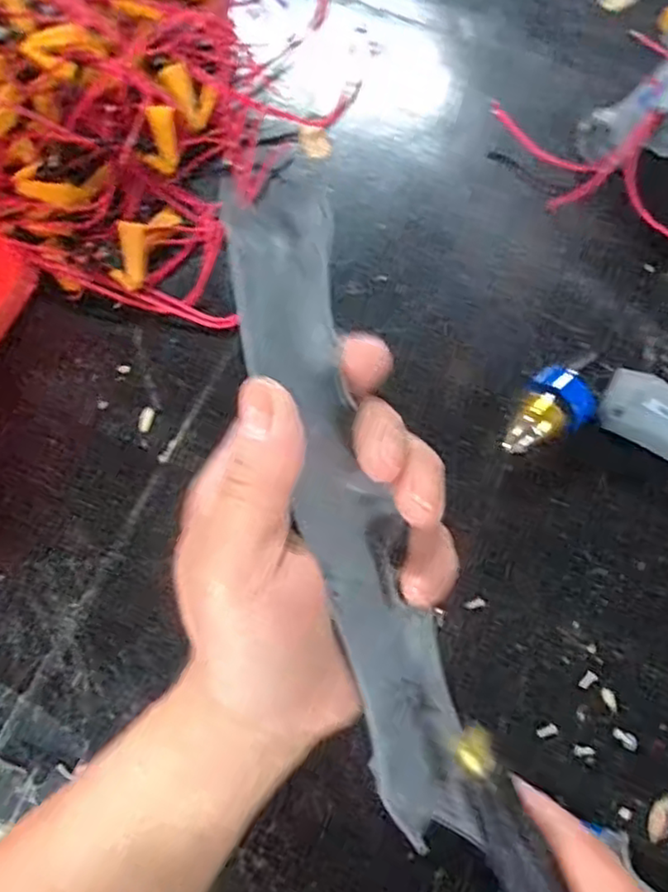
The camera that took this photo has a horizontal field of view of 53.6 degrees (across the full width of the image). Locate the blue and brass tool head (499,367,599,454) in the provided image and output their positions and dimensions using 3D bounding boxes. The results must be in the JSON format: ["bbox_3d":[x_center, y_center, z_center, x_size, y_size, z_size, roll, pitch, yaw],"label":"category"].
[{"bbox_3d":[0.120,-0.017,0.386,0.057,0.033,0.038,-36,75,-9],"label":"blue and brass tool head"}]

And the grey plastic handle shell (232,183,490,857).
[{"bbox_3d":[0.006,0.022,0.225,0.036,0.026,0.227,-16,94,-3],"label":"grey plastic handle shell"}]

